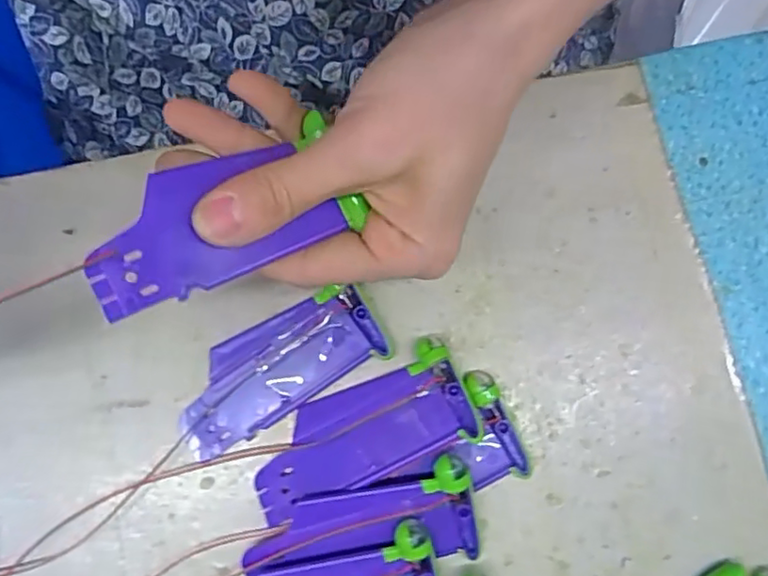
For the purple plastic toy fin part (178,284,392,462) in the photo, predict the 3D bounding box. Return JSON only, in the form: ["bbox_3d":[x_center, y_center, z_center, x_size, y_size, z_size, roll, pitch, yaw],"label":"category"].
[{"bbox_3d":[-0.043,0.032,0.248,0.089,0.005,0.036,-29,82,-4],"label":"purple plastic toy fin part"}]

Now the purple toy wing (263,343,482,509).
[{"bbox_3d":[-0.011,0.055,0.239,0.088,0.013,0.039,-22,82,-3],"label":"purple toy wing"}]

